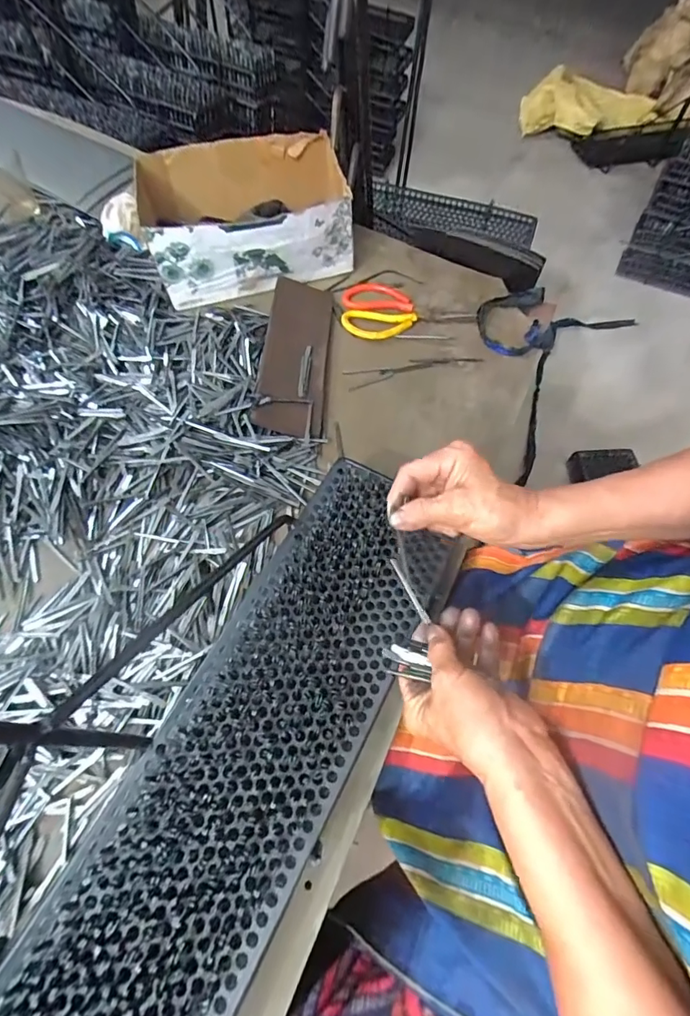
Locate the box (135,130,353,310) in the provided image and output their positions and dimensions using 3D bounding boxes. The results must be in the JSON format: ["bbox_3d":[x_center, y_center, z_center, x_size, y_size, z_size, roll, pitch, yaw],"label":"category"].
[{"bbox_3d":[-0.145,-0.434,0.678,0.277,0.102,0.209,-13,64,-9],"label":"box"}]

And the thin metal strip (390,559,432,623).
[{"bbox_3d":[0.053,0.069,0.386,0.005,0.004,0.058,-27,82,-15],"label":"thin metal strip"}]

